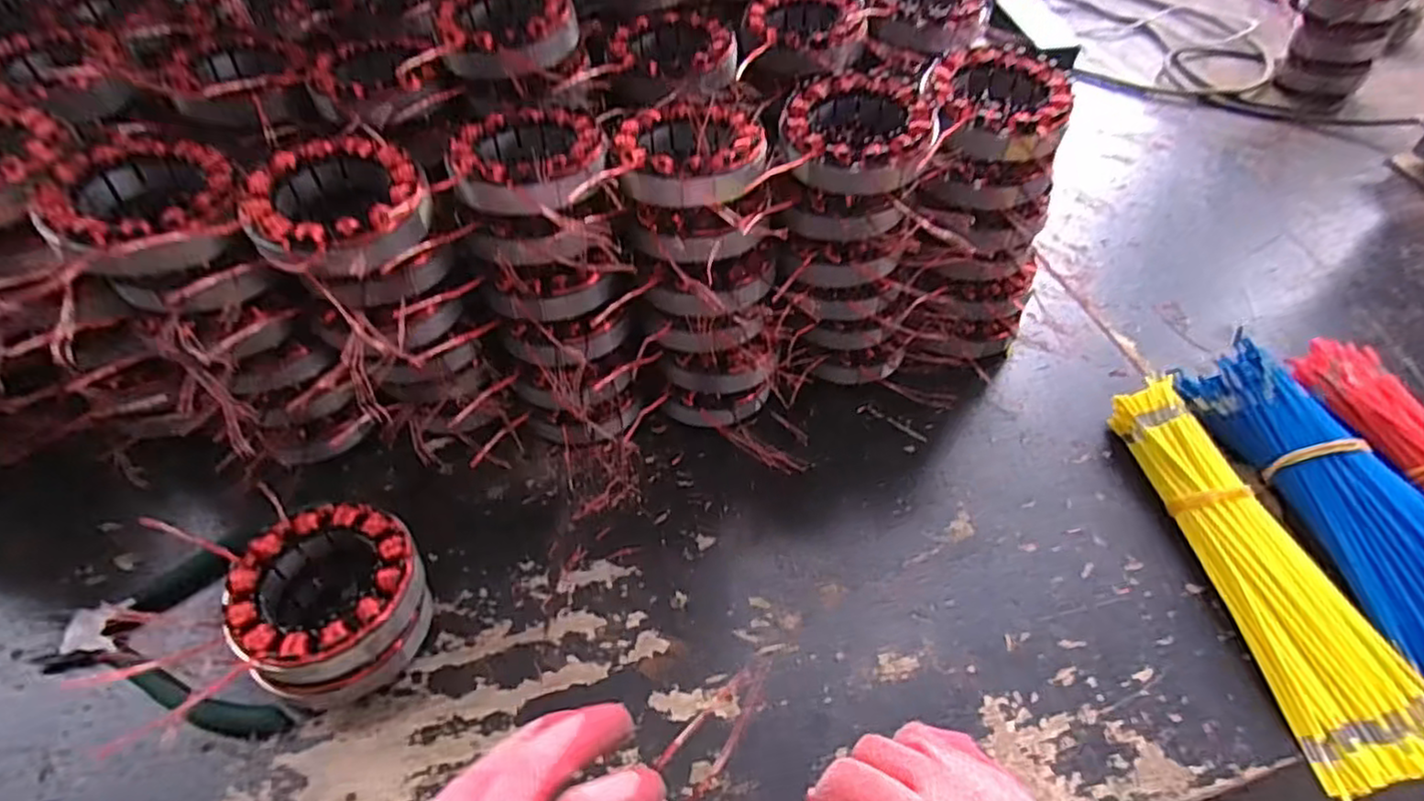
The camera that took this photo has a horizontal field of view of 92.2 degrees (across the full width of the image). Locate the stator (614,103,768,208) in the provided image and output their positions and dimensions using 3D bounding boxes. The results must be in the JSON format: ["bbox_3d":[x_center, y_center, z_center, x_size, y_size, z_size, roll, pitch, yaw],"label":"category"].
[{"bbox_3d":[-0.012,-0.145,0.391,0.081,0.022,0.090,5,51,3],"label":"stator"}]

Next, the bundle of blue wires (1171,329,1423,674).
[{"bbox_3d":[0.388,0.067,0.415,0.096,0.046,0.243,-16,53,-13],"label":"bundle of blue wires"}]

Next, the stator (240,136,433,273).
[{"bbox_3d":[-0.195,-0.097,0.361,0.084,0.037,0.083,0,51,-1],"label":"stator"}]

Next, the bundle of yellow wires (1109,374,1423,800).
[{"bbox_3d":[0.325,0.092,0.403,0.073,0.034,0.236,-4,51,-4],"label":"bundle of yellow wires"}]

